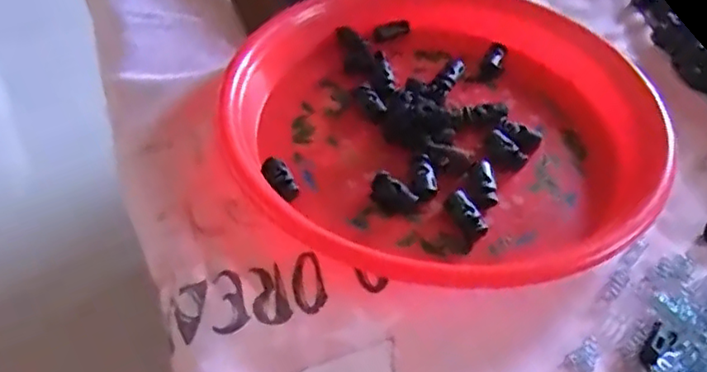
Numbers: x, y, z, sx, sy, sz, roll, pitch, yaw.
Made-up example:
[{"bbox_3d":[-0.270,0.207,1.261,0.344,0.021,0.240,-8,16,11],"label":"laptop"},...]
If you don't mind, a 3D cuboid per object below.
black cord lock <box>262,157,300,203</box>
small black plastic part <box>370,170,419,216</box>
[{"bbox_3d":[-0.040,-0.004,0.344,0.013,0.009,0.028,-20,51,-20],"label":"black cord lock"},{"bbox_3d":[0.020,0.004,0.337,0.025,0.010,0.016,31,53,24],"label":"small black plastic part"}]

